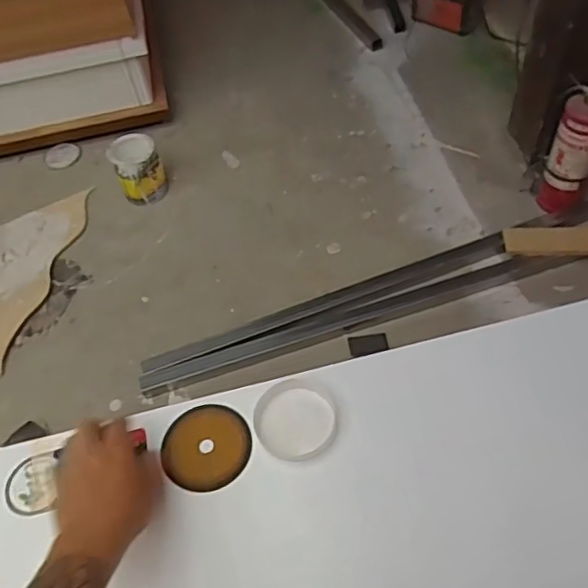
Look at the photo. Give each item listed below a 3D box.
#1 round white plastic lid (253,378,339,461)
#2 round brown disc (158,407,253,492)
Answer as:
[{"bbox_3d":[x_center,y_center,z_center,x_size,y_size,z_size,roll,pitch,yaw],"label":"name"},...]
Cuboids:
[{"bbox_3d":[0.001,0.140,0.668,0.088,0.017,0.087,-3,54,4],"label":"round white plastic lid"},{"bbox_3d":[-0.099,0.172,0.673,0.101,0.010,0.096,-3,54,4],"label":"round brown disc"}]

